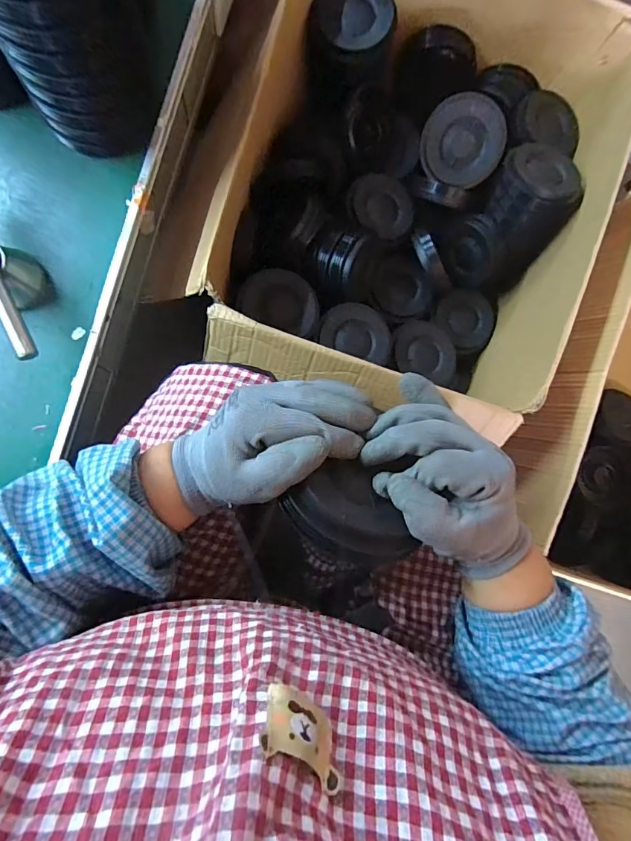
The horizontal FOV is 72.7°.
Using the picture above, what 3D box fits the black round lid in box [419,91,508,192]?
[{"bbox_3d":[0.227,-0.432,0.661,0.118,0.112,0.039,18,43,7],"label":"black round lid in box"}]

